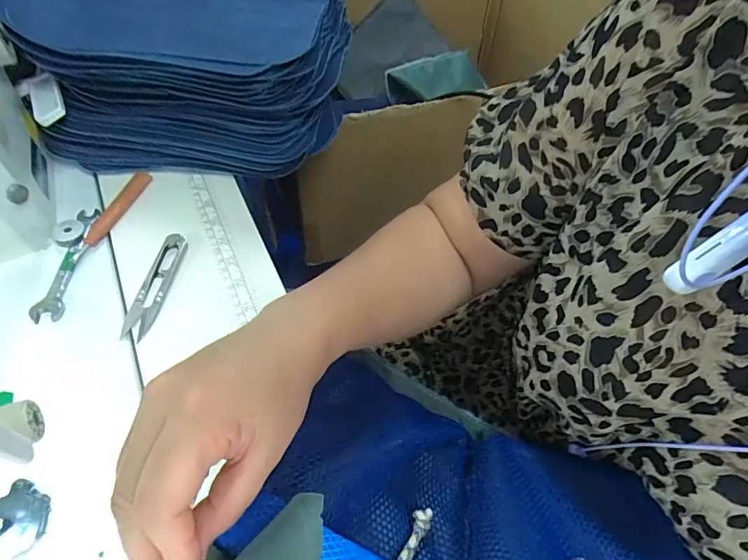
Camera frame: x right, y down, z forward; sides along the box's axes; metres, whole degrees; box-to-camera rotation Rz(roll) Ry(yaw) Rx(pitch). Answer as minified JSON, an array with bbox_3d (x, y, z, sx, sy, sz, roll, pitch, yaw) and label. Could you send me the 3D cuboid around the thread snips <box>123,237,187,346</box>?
[{"bbox_3d":[-0.181,0.003,0.378,0.024,0.013,0.098,7,52,0],"label":"thread snips"}]

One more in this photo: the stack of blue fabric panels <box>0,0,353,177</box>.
[{"bbox_3d":[-0.185,-0.258,0.485,0.290,0.144,0.262,2,52,-4],"label":"stack of blue fabric panels"}]

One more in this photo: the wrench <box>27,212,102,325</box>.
[{"bbox_3d":[-0.261,-0.018,0.388,0.021,0.008,0.119,-2,52,-7],"label":"wrench"}]

